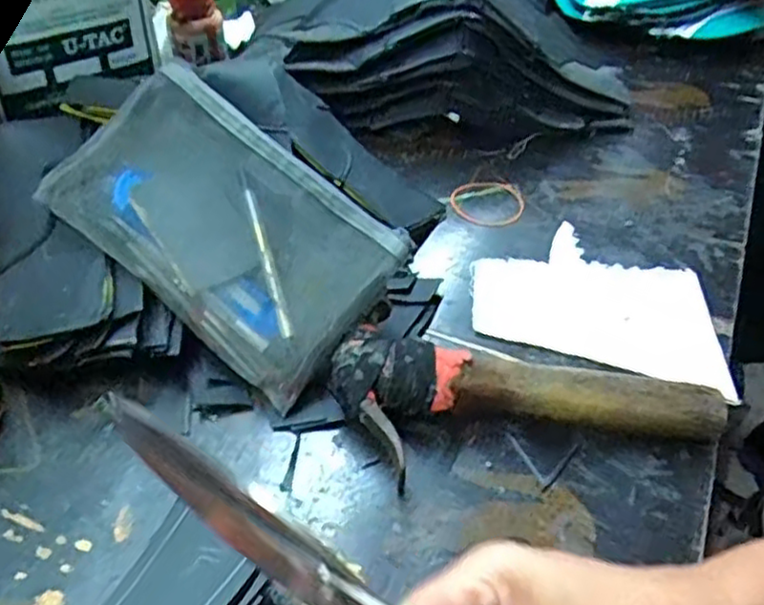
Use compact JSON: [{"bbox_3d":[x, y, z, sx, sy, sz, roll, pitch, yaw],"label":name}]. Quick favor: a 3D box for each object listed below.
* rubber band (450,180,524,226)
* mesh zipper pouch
[{"bbox_3d":[0.087,-0.083,0.584,0.056,0.004,0.053,1,44,-1],"label":"rubber band"},{"bbox_3d":[-0.096,-0.051,0.441,0.200,0.022,0.124,38,79,6],"label":"mesh zipper pouch"}]

